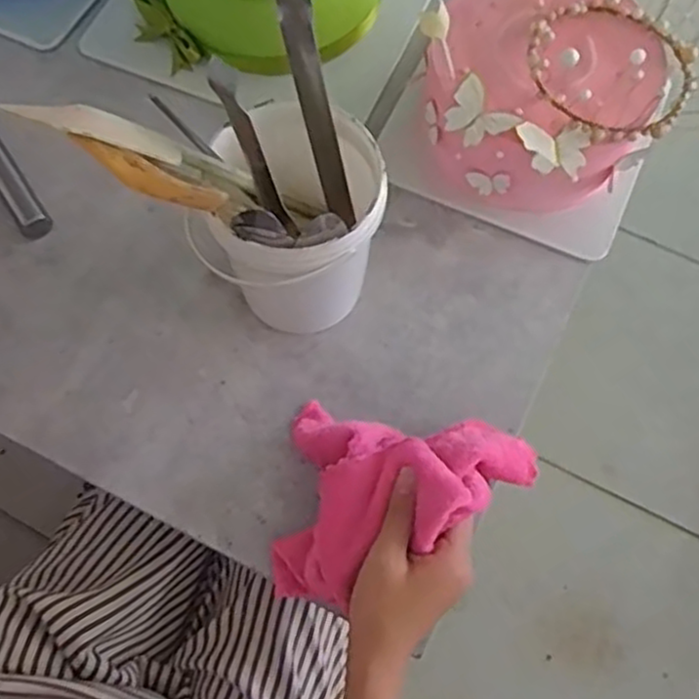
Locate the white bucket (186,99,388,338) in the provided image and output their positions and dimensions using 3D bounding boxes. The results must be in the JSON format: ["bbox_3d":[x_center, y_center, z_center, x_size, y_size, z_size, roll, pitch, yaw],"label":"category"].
[{"bbox_3d":[-0.031,-0.076,0.496,0.099,0.145,0.113,0,69,-1],"label":"white bucket"}]

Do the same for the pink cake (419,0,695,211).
[{"bbox_3d":[0.152,-0.201,0.563,0.190,0.117,0.169,21,70,7],"label":"pink cake"}]

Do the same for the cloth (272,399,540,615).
[{"bbox_3d":[0.033,0.102,0.460,0.156,0.078,0.125,11,69,3],"label":"cloth"}]

